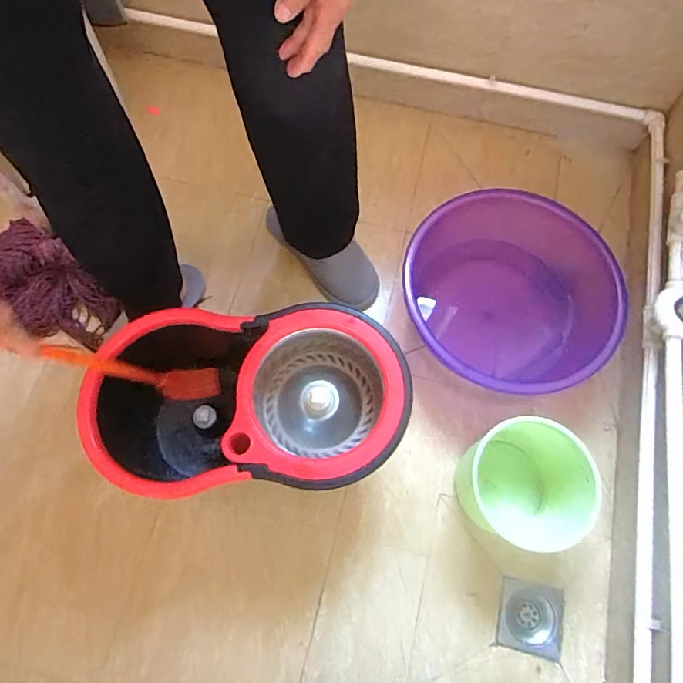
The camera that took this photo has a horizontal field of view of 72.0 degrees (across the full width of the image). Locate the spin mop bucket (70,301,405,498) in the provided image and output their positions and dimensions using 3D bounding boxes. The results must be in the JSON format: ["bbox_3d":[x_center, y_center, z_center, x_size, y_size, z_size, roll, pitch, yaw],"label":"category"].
[{"bbox_3d":[-0.145,0.113,0.731,0.465,0.237,0.250,-5,69,-5],"label":"spin mop bucket"}]

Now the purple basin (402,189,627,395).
[{"bbox_3d":[0.315,-0.115,0.868,0.365,0.132,0.377,0,70,-1],"label":"purple basin"}]

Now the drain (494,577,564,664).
[{"bbox_3d":[0.292,0.427,0.727,0.094,0.015,0.097,12,65,3],"label":"drain"}]

